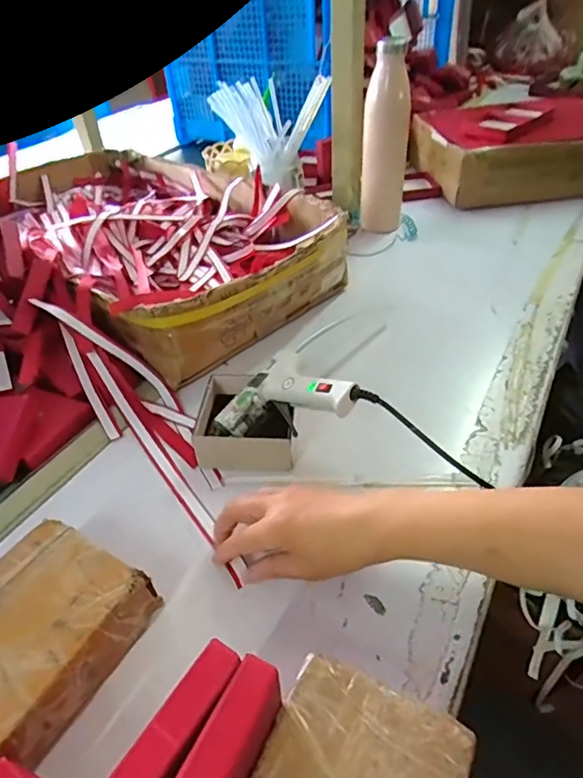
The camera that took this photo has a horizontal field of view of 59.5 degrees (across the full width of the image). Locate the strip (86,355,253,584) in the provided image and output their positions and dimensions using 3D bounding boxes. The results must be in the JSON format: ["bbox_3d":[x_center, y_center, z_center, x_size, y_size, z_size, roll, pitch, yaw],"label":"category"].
[{"bbox_3d":[-0.134,0.064,0.519,0.017,0.032,0.334,-25,50,-26],"label":"strip"}]

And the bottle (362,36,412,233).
[{"bbox_3d":[0.155,-0.400,0.838,0.061,0.271,0.061,-14,42,-11],"label":"bottle"}]

